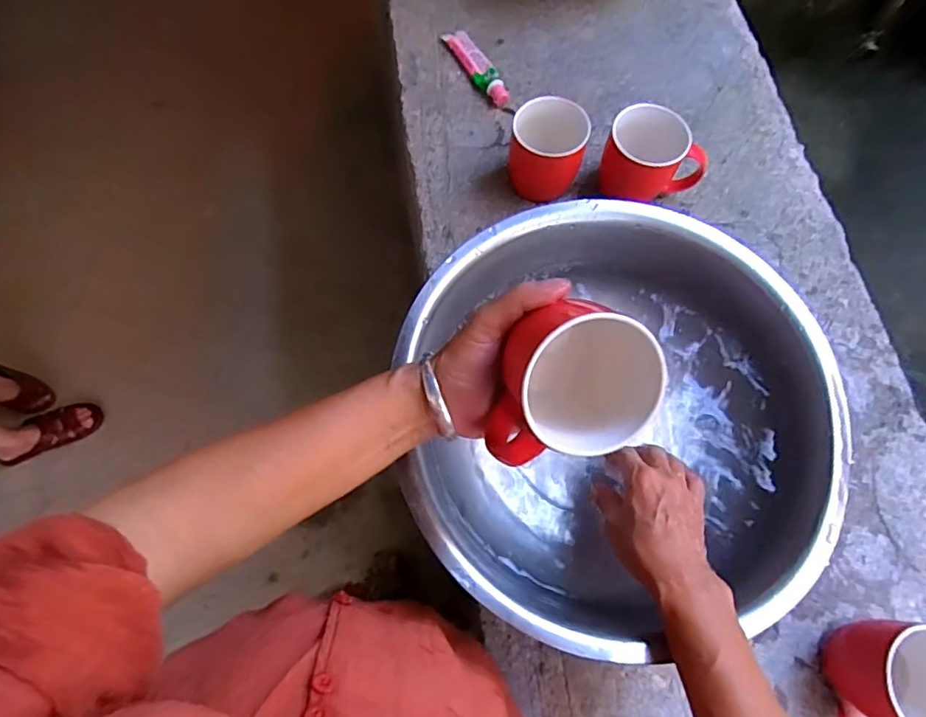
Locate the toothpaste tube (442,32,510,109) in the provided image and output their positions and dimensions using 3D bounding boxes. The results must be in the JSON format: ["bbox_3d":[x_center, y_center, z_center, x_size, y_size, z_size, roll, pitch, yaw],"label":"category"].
[{"bbox_3d":[0.017,-0.367,0.689,0.030,0.019,0.131,-28,74,-8],"label":"toothpaste tube"}]

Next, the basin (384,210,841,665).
[{"bbox_3d":[0.121,0.049,0.473,0.349,0.097,0.345,0,72,1],"label":"basin"}]

